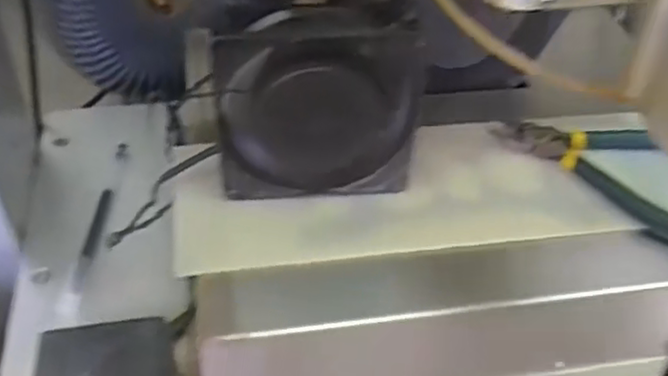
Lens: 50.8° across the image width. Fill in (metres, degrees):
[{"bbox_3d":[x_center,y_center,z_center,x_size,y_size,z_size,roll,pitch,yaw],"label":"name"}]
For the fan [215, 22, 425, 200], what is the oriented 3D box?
[{"bbox_3d":[-0.005,-0.033,0.325,0.092,0.082,0.021,-6,45,-8],"label":"fan"}]

